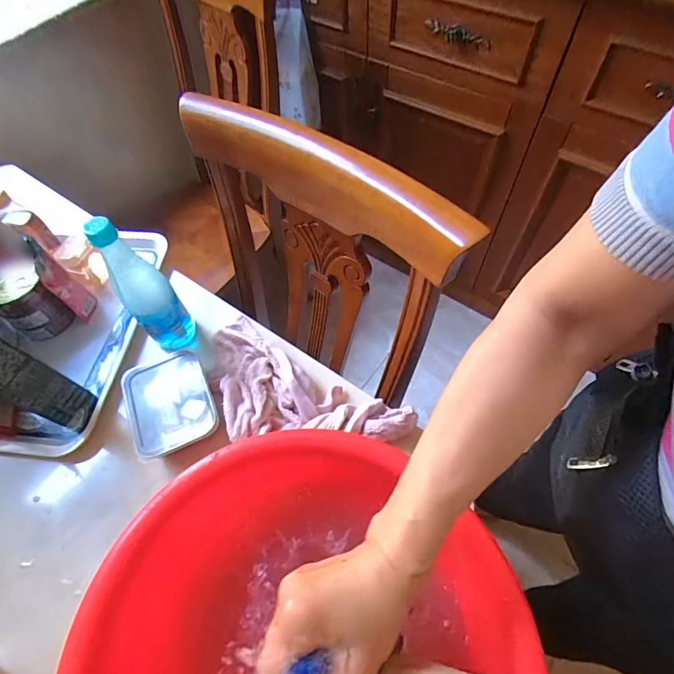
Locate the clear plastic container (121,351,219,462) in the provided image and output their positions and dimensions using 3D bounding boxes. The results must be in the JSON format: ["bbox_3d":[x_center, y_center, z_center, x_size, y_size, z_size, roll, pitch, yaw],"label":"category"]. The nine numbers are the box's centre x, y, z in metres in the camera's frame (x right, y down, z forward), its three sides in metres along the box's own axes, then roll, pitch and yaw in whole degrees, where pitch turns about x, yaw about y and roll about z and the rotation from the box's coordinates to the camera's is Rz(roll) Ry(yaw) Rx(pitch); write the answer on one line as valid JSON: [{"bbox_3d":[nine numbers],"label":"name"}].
[{"bbox_3d":[-0.229,0.094,0.561,0.119,0.041,0.136,-23,62,-9],"label":"clear plastic container"}]

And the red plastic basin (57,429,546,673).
[{"bbox_3d":[-0.034,0.290,0.367,0.372,0.114,0.356,-1,61,3],"label":"red plastic basin"}]

